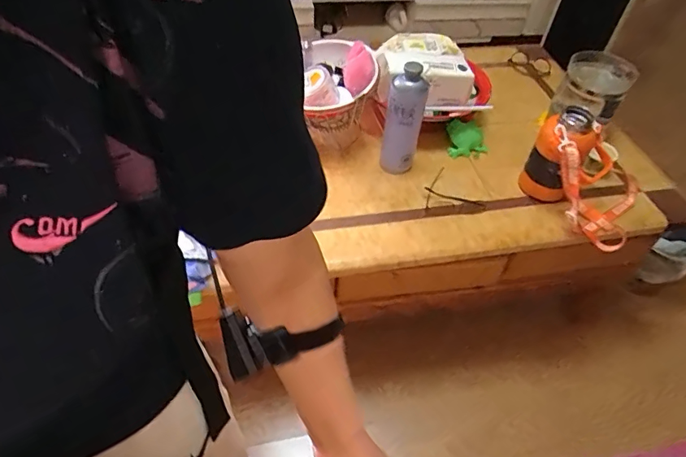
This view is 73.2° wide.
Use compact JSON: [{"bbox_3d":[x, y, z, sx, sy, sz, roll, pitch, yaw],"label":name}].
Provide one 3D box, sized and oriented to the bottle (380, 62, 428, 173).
[{"bbox_3d":[0.134,-0.237,1.026,0.080,0.253,0.092,12,50,6],"label":"bottle"}]

